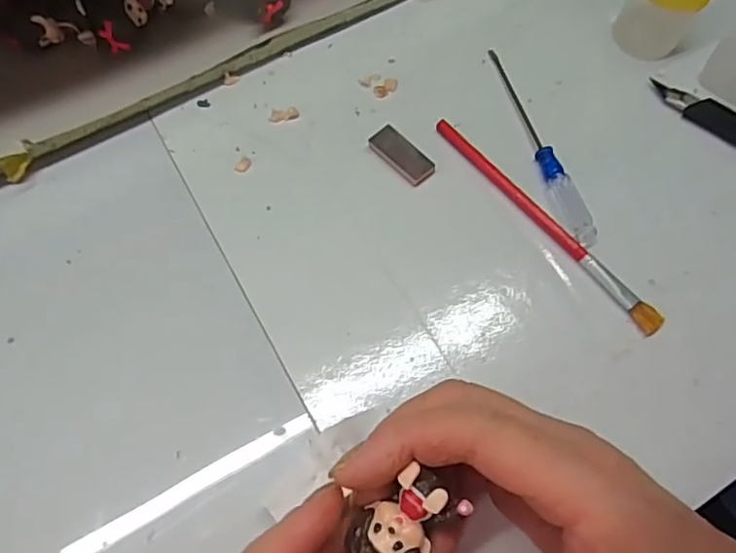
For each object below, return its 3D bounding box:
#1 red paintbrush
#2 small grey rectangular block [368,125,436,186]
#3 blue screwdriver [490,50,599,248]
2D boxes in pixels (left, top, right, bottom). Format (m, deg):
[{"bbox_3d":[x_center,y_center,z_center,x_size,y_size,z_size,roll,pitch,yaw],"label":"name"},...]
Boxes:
[{"bbox_3d":[0.084,-0.027,0.284,0.010,0.006,0.143,-39,74,-17],"label":"red paintbrush"},{"bbox_3d":[0.017,-0.061,0.295,0.017,0.005,0.035,-40,74,-17],"label":"small grey rectangular block"},{"bbox_3d":[0.087,-0.072,0.302,0.011,0.010,0.125,-16,69,-9],"label":"blue screwdriver"}]

